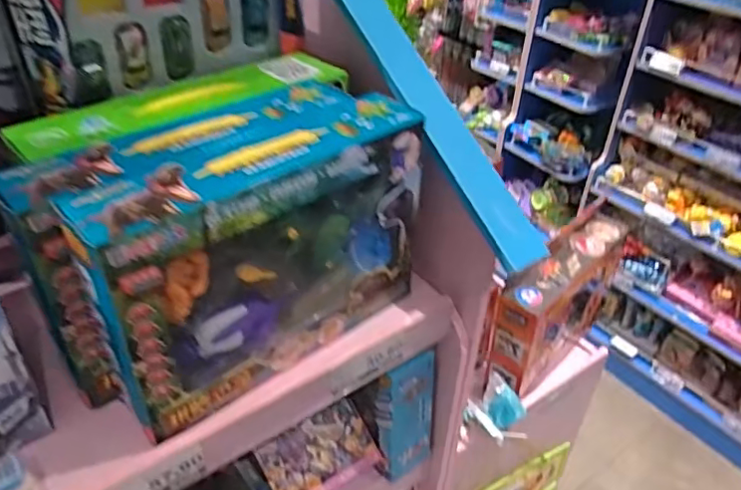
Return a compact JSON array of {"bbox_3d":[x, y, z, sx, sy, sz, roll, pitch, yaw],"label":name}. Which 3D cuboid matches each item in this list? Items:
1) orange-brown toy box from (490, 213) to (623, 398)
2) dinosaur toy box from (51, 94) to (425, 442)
[{"bbox_3d":[0.274,0.091,0.894,0.238,0.181,0.061,-29,46,-35],"label":"orange-brown toy box"},{"bbox_3d":[-0.089,0.009,0.527,0.299,0.206,0.075,-27,46,-34],"label":"dinosaur toy box"}]

